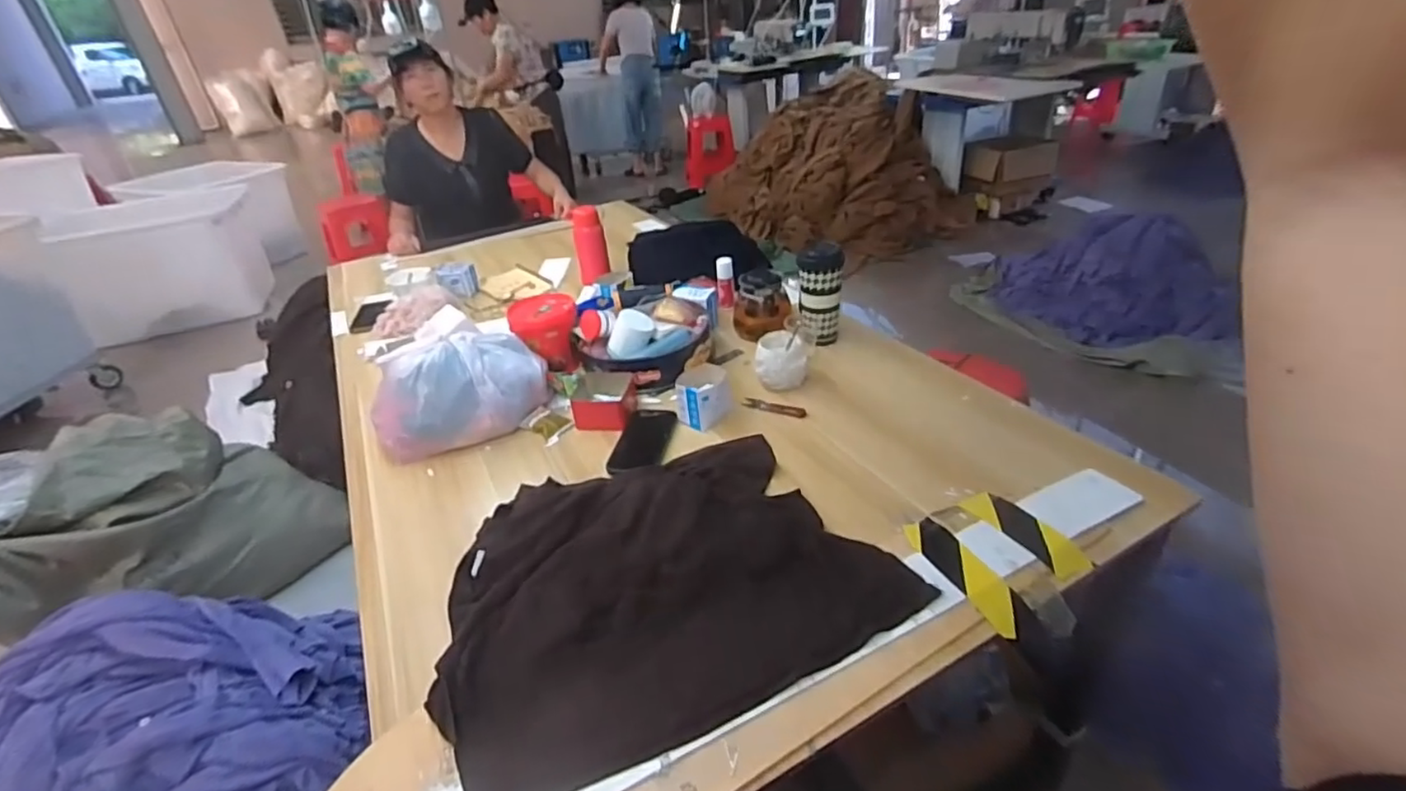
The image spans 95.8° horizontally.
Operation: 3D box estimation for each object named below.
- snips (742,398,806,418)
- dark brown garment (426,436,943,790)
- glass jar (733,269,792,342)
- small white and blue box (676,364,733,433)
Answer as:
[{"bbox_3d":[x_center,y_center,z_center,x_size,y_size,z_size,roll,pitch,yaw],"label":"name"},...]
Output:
[{"bbox_3d":[0.122,0.022,1.101,0.112,0.006,0.025,10,36,24],"label":"snips"},{"bbox_3d":[-0.060,0.199,0.773,0.518,0.072,0.408,-20,35,-19],"label":"dark brown garment"},{"bbox_3d":[0.118,-0.183,1.292,0.114,0.116,0.129,-1,32,7],"label":"glass jar"},{"bbox_3d":[-0.003,0.001,1.072,0.081,0.070,0.077,-30,40,-34],"label":"small white and blue box"}]

